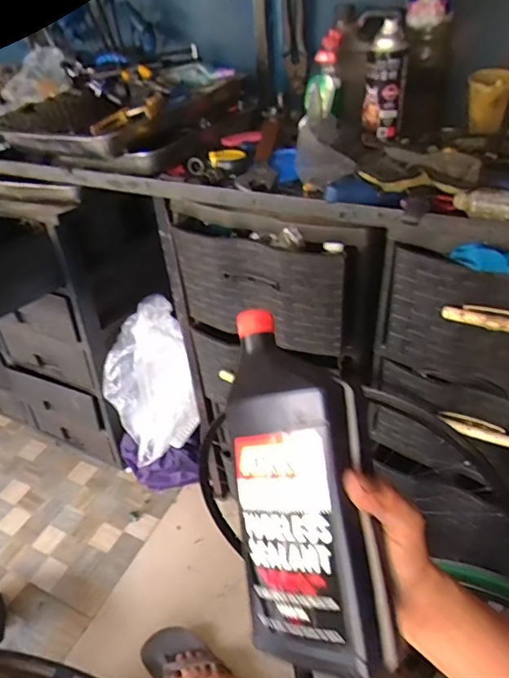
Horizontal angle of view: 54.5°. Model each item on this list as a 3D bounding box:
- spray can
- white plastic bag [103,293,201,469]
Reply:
[{"bbox_3d":[0.204,-0.405,0.777,0.051,0.153,0.048,-3,39,3],"label":"spray can"},{"bbox_3d":[-0.247,0.089,1.128,0.183,0.338,0.169,-19,41,-16],"label":"white plastic bag"}]

